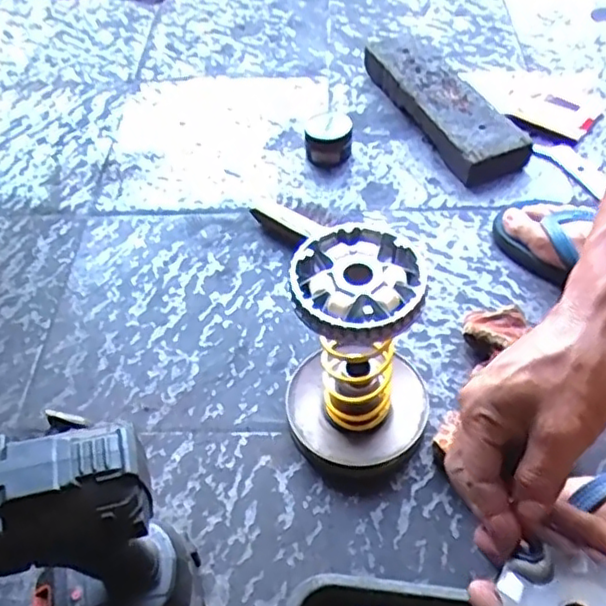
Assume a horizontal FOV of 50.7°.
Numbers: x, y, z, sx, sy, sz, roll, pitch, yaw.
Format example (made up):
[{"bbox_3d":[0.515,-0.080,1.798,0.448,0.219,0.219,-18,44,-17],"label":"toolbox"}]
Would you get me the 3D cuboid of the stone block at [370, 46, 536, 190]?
[{"bbox_3d":[0.188,-0.274,0.874,0.105,0.048,0.306,-19,52,-12],"label":"stone block"}]

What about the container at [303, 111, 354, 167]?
[{"bbox_3d":[0.033,-0.214,0.834,0.061,0.044,0.067,-1,50,3],"label":"container"}]

